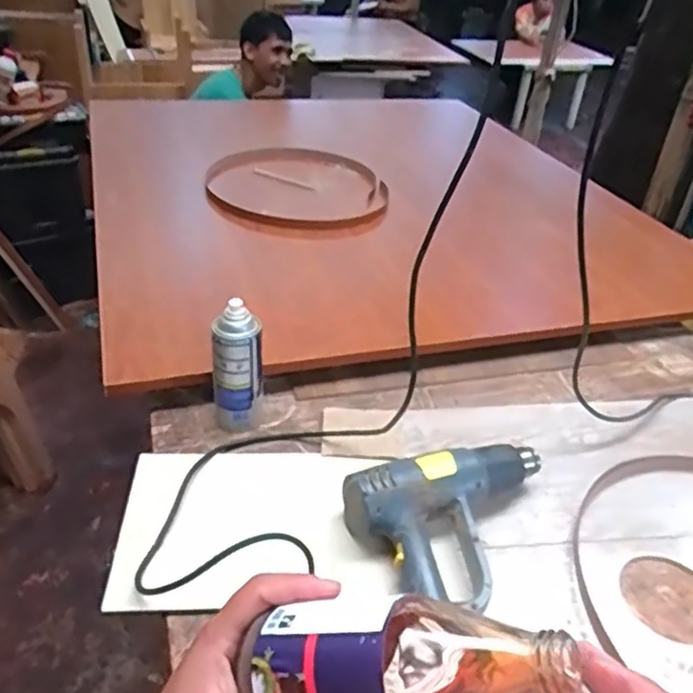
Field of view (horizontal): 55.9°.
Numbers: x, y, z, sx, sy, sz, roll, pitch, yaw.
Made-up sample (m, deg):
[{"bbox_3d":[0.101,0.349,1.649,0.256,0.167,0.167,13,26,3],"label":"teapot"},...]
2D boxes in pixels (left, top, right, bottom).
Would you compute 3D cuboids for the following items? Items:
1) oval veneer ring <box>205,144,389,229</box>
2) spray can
[{"bbox_3d":[-0.121,-0.394,1.540,0.413,0.040,0.485,-4,36,-13],"label":"oval veneer ring"},{"bbox_3d":[-0.146,0.029,0.873,0.066,0.189,0.055,-1,36,-9],"label":"spray can"}]

